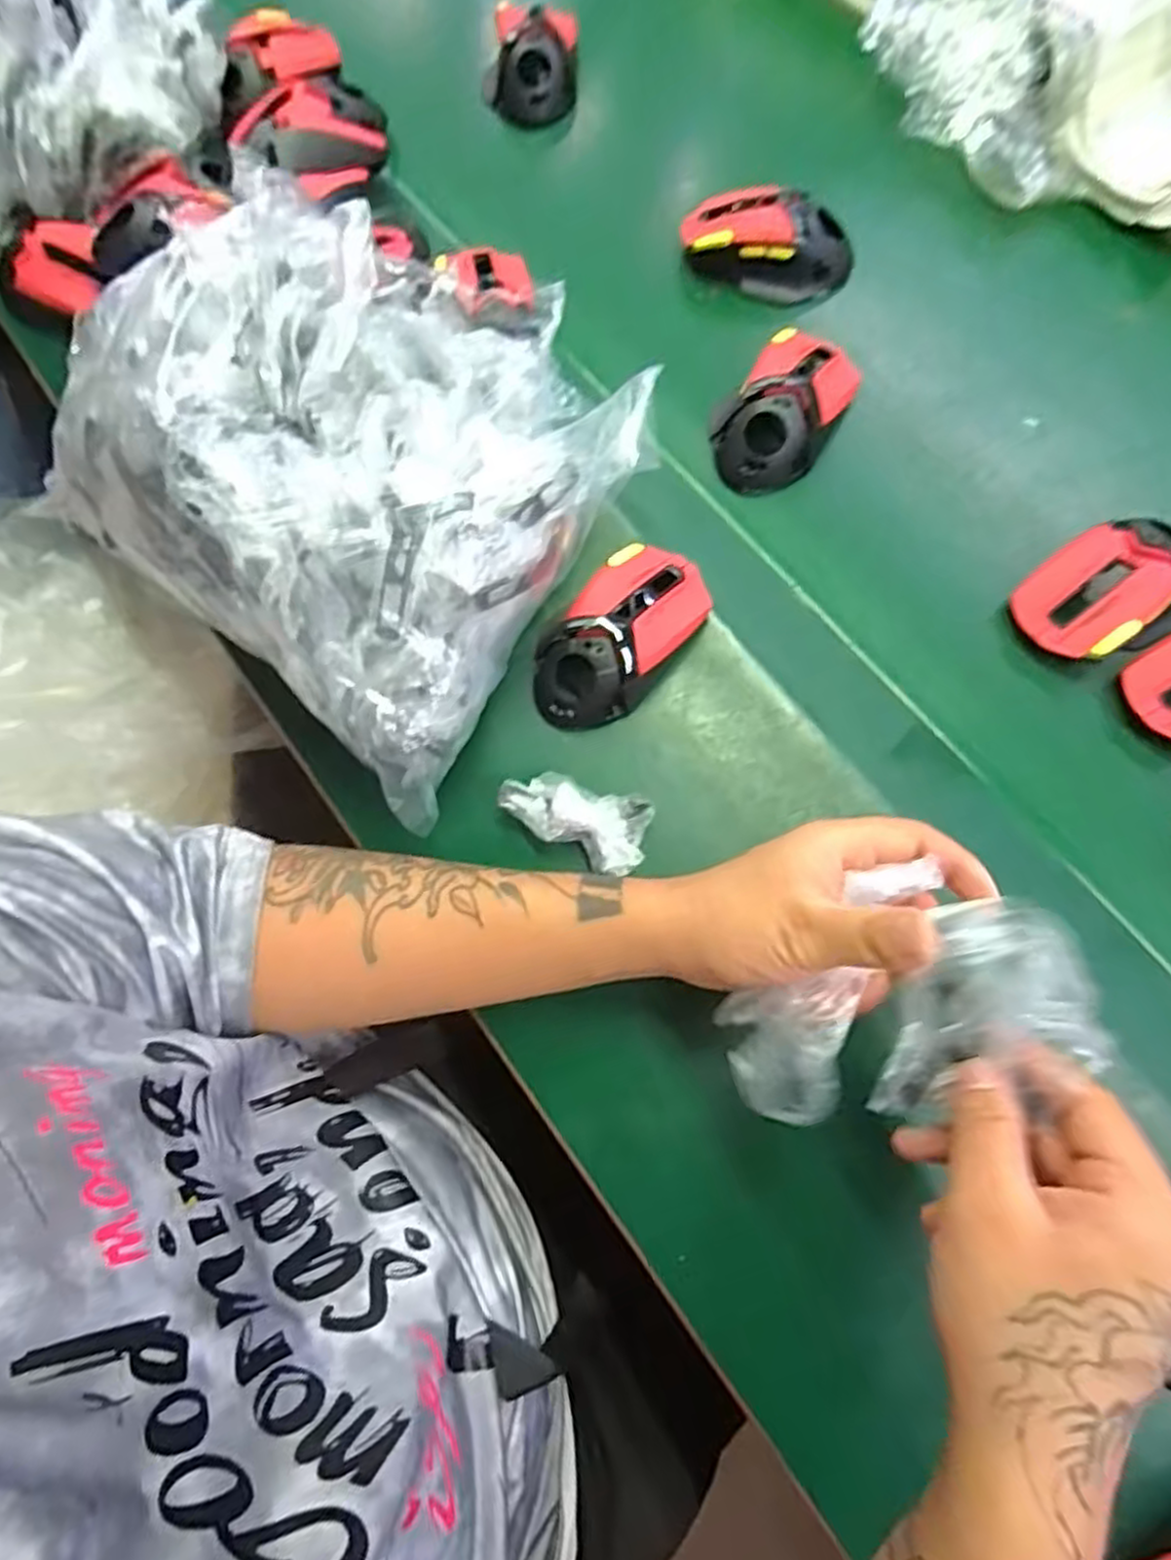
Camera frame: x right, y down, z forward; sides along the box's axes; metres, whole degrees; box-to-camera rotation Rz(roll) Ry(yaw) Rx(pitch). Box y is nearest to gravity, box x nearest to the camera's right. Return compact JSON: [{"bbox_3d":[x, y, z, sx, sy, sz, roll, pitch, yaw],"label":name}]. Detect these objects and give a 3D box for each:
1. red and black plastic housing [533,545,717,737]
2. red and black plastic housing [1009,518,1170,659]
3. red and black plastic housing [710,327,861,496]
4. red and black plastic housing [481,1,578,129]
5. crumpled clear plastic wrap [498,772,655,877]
[{"bbox_3d":[0.019,-0.085,0.444,0.065,0.039,0.124,42,79,13],"label":"red and black plastic housing"},{"bbox_3d":[0.303,-0.111,0.442,0.092,0.037,0.075,-30,75,-7],"label":"red and black plastic housing"},{"bbox_3d":[0.128,-0.240,0.484,0.063,0.042,0.108,35,77,11],"label":"red and black plastic housing"},{"bbox_3d":[-0.043,-0.569,0.596,0.074,0.042,0.080,3,73,2],"label":"red and black plastic housing"},{"bbox_3d":[-0.007,0.024,0.425,0.083,0.022,0.045,16,74,6],"label":"crumpled clear plastic wrap"}]

